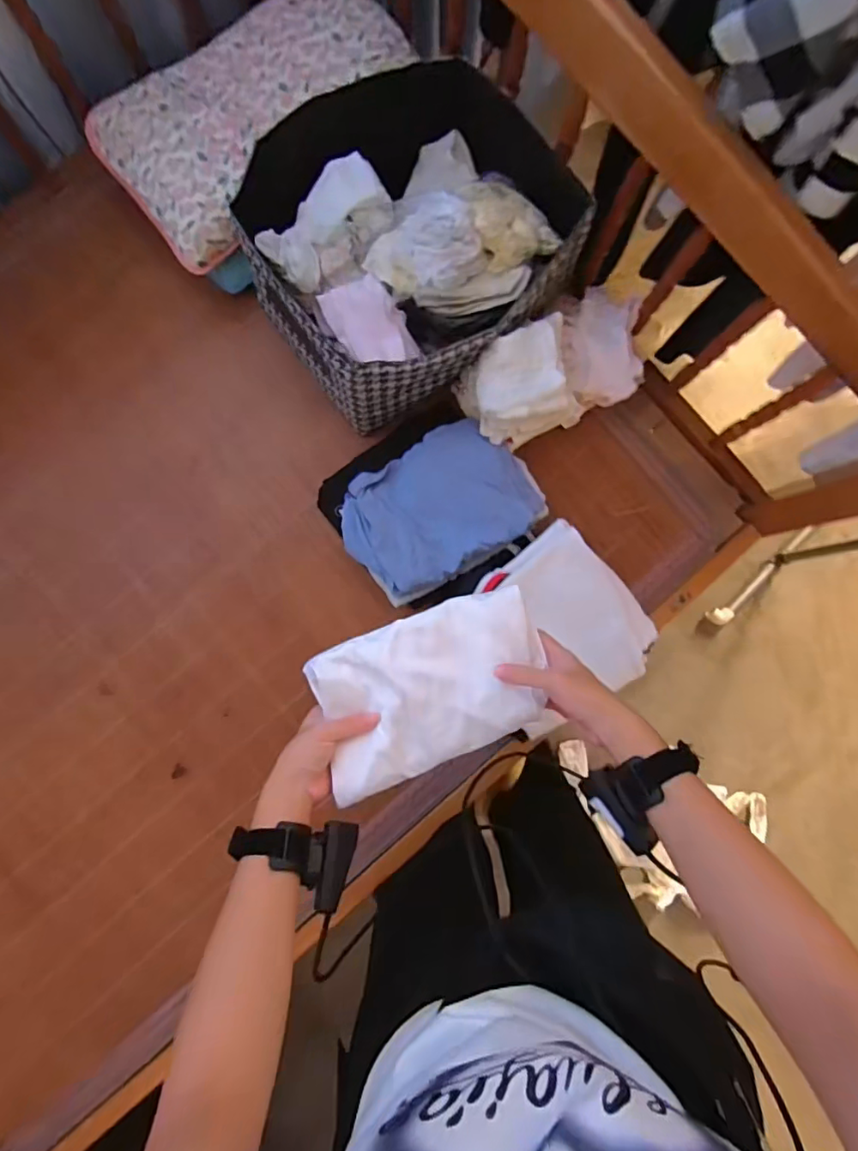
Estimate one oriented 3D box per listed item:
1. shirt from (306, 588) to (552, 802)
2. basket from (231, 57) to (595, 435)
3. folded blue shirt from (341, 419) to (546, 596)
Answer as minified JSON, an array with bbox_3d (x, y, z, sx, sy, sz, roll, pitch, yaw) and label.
[{"bbox_3d":[0.002,0.102,0.480,0.212,0.021,0.133,-22,88,-2],"label":"shirt"},{"bbox_3d":[-0.034,-0.476,0.757,0.417,0.169,0.407,-37,87,-4],"label":"basket"},{"bbox_3d":[0.016,-0.103,0.748,0.274,0.046,0.187,-31,88,-2],"label":"folded blue shirt"}]

